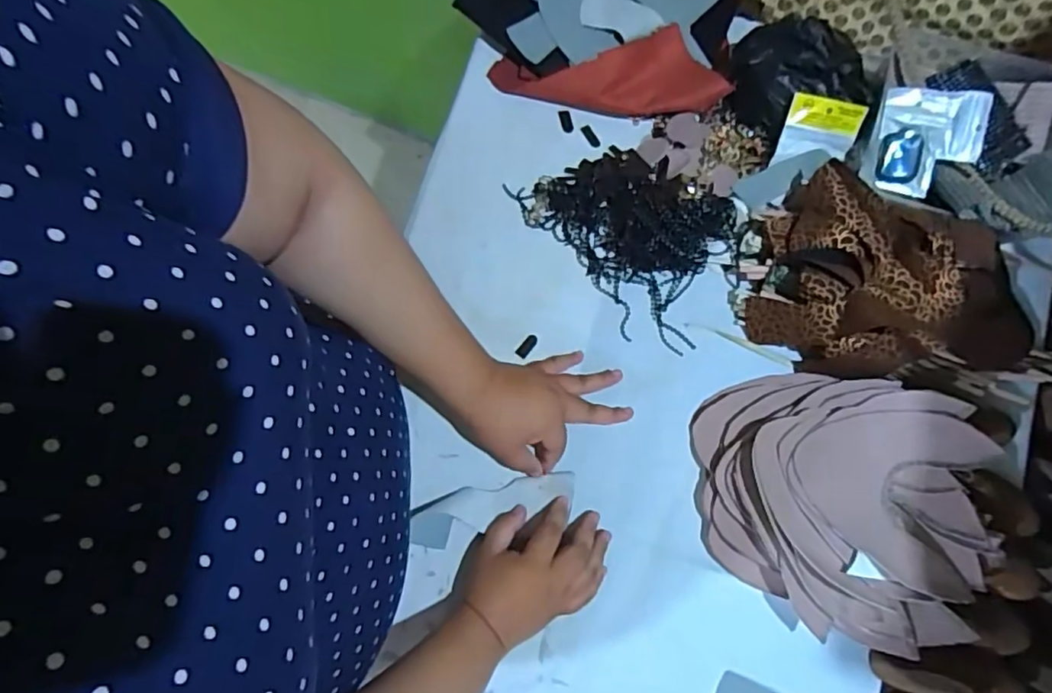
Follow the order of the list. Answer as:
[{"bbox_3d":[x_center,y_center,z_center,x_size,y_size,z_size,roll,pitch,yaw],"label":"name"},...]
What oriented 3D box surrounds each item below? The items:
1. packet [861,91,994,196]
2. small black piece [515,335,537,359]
[{"bbox_3d":[0.417,-0.215,0.617,0.104,0.016,0.109,16,100,8],"label":"packet"},{"bbox_3d":[0.001,0.000,0.628,0.013,0.009,0.027,40,81,7],"label":"small black piece"}]

